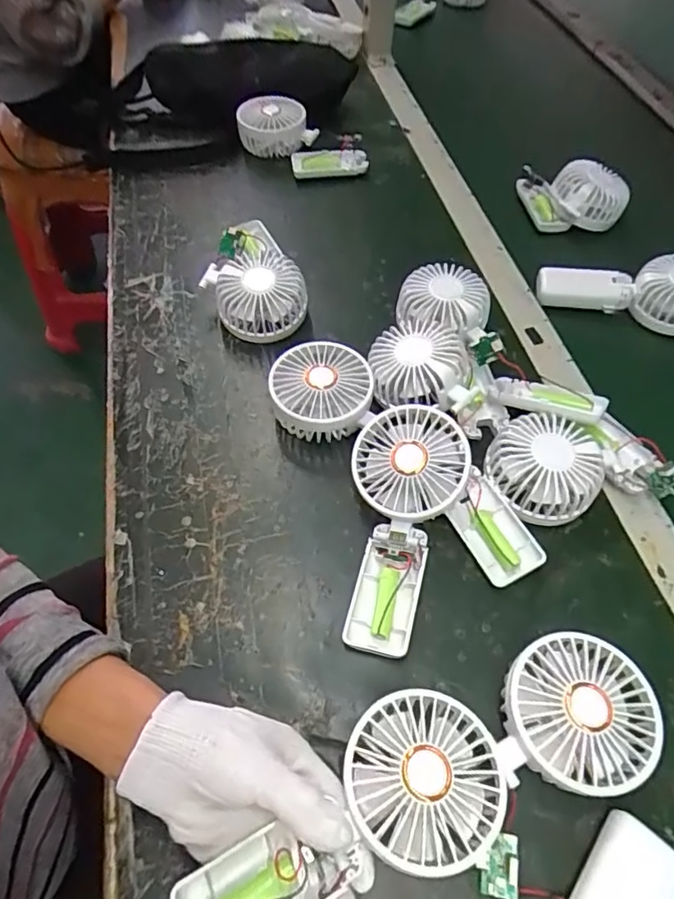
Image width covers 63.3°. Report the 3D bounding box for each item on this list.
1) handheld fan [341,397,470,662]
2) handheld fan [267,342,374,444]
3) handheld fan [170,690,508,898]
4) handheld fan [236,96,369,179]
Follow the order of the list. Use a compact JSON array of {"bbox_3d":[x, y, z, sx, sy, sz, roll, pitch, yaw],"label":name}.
[{"bbox_3d":[0.046,0.050,0.394,0.084,0.063,0.176,11,56,5],"label":"handheld fan"},{"bbox_3d":[-0.016,-0.048,0.471,0.088,0.046,0.088,0,56,-2],"label":"handheld fan"},{"bbox_3d":[0.006,0.204,0.295,0.183,0.029,0.080,-27,61,-14],"label":"handheld fan"},{"bbox_3d":[-0.043,-0.398,0.700,0.180,0.039,0.086,27,59,15],"label":"handheld fan"}]

